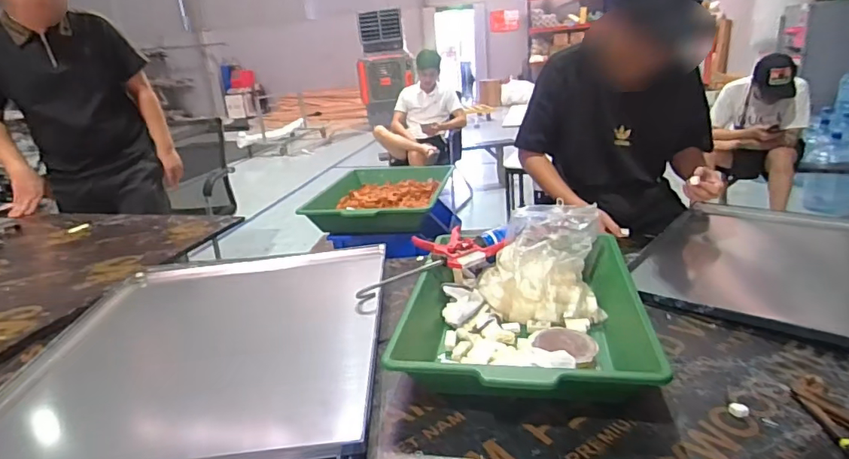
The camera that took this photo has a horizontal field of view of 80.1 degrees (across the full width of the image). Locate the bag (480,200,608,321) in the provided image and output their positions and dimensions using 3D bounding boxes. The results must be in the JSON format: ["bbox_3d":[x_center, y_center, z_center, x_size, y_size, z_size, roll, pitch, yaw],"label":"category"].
[{"bbox_3d":[0.218,0.052,0.957,0.218,0.130,0.248,0,21,9],"label":"bag"}]

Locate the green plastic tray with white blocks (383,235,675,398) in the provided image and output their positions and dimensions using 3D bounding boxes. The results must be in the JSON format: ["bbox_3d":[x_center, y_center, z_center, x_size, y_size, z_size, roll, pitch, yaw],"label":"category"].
[{"bbox_3d":[0.163,0.129,0.857,0.357,0.118,0.464,1,21,10],"label":"green plastic tray with white blocks"}]

